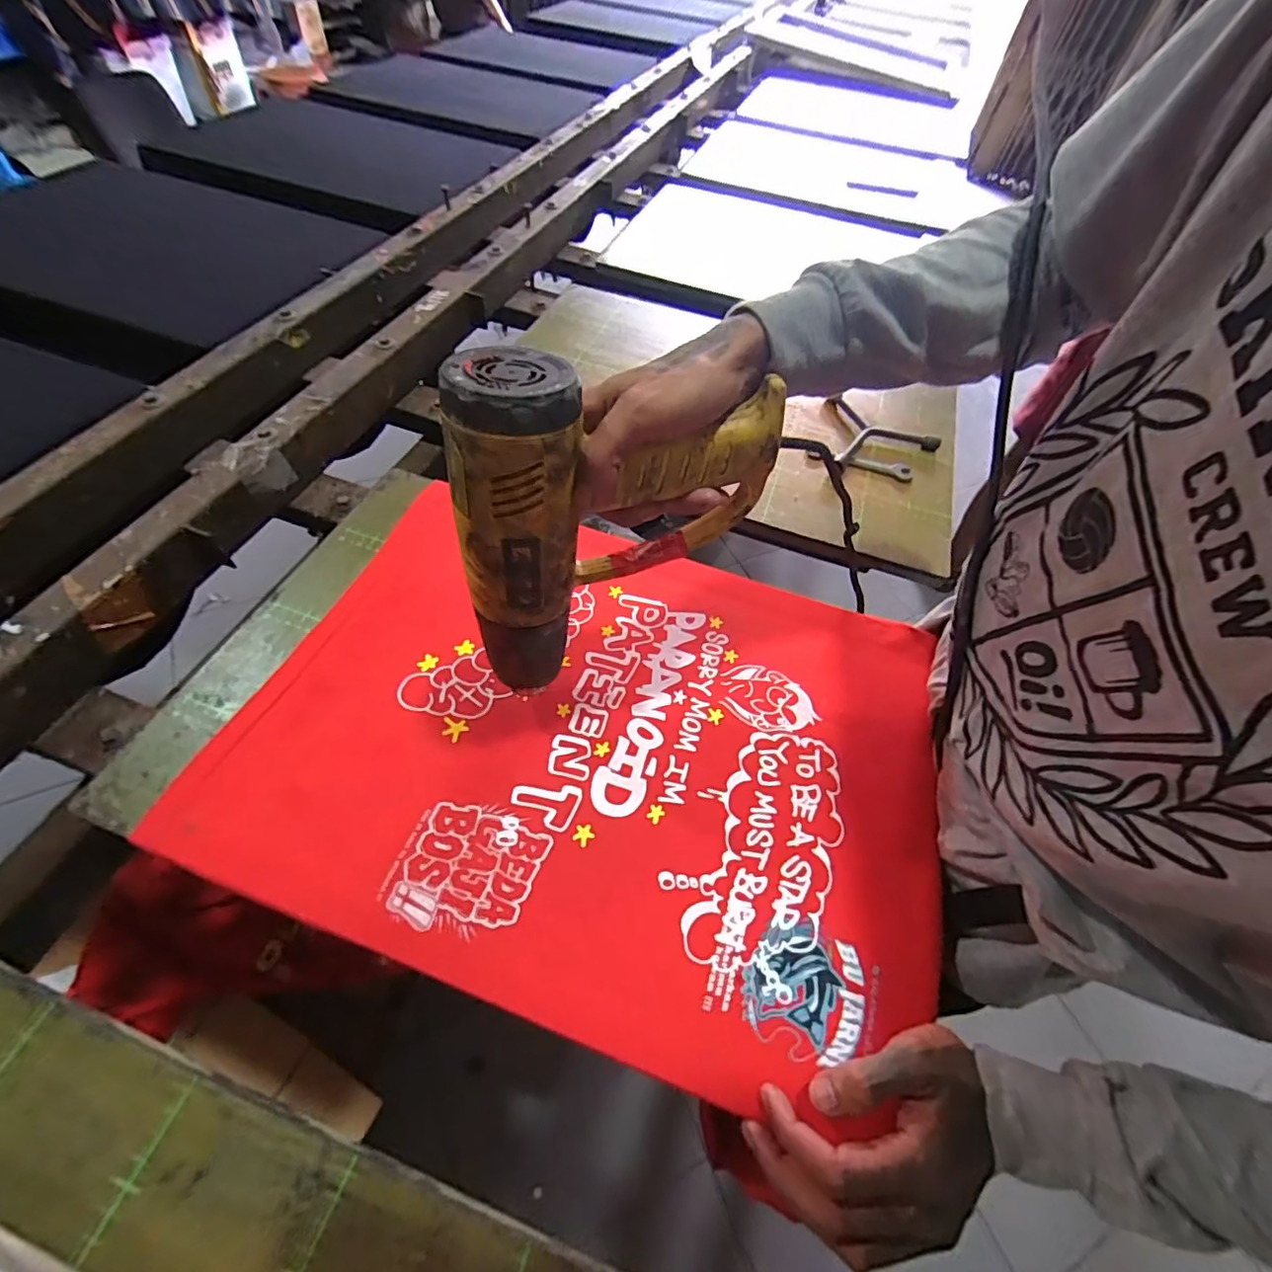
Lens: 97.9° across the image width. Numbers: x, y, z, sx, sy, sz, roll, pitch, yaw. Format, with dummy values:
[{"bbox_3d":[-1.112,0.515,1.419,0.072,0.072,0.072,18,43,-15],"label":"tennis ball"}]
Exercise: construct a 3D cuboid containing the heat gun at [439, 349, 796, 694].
[{"bbox_3d":[-0.020,-0.078,0.357,0.183,0.192,0.081,-19,60,-17],"label":"heat gun"}]

